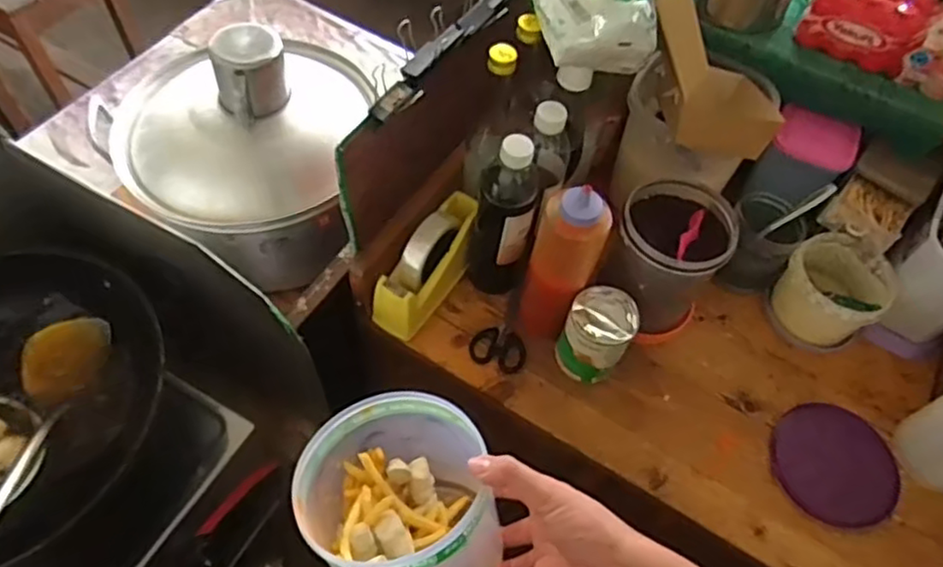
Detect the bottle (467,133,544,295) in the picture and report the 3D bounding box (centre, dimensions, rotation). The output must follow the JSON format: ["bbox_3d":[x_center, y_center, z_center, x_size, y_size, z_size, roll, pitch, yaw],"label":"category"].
[{"bbox_3d":[0.039,-0.065,0.764,0.059,0.226,0.055,-20,62,-15],"label":"bottle"}]

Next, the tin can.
[{"bbox_3d":[0.140,0.059,0.765,0.071,0.096,0.071,2,58,-3],"label":"tin can"}]

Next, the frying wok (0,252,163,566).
[{"bbox_3d":[-0.481,0.117,0.676,0.257,0.113,0.320,33,62,15],"label":"frying wok"}]

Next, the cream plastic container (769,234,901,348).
[{"bbox_3d":[0.436,0.010,0.823,0.110,0.085,0.112,-35,67,-22],"label":"cream plastic container"}]

